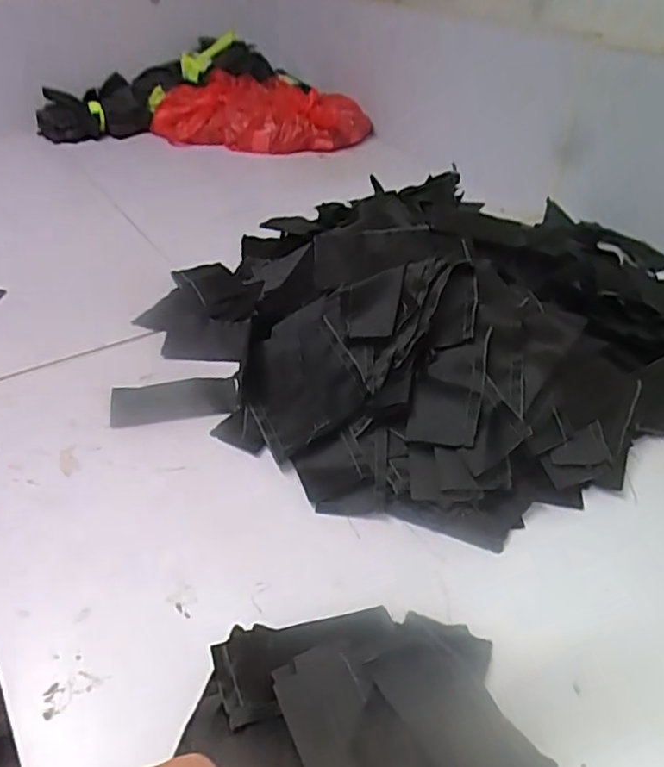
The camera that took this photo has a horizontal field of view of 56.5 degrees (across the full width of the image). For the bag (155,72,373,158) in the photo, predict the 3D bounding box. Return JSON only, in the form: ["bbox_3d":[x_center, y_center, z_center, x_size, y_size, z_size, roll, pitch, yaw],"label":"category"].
[{"bbox_3d":[-0.153,-0.531,1.226,0.425,0.094,0.141,11,40,14],"label":"bag"}]

